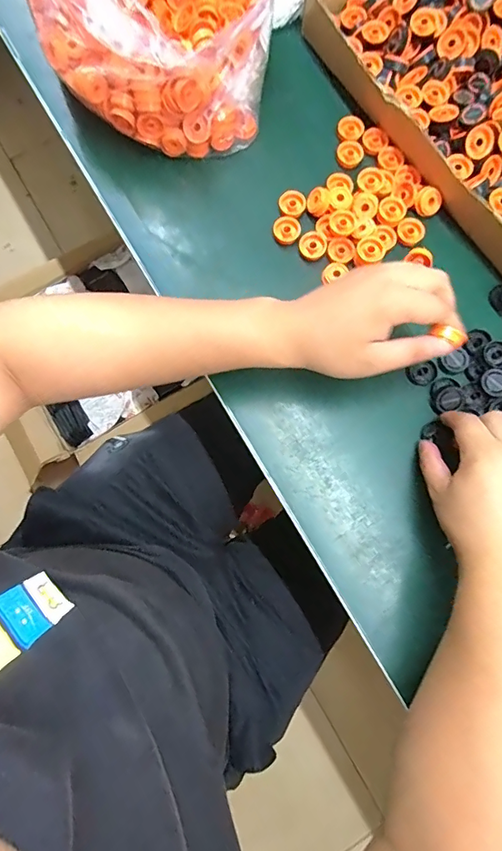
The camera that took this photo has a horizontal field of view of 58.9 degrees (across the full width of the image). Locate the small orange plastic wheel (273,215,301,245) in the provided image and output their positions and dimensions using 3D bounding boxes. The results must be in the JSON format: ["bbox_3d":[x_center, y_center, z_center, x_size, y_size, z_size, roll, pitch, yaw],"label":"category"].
[{"bbox_3d":[0.035,-0.192,0.436,0.026,0.008,0.027,0,79,-1],"label":"small orange plastic wheel"}]

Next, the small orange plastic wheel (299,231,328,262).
[{"bbox_3d":[0.061,-0.175,0.433,0.024,0.009,0.026,0,79,-1],"label":"small orange plastic wheel"}]

